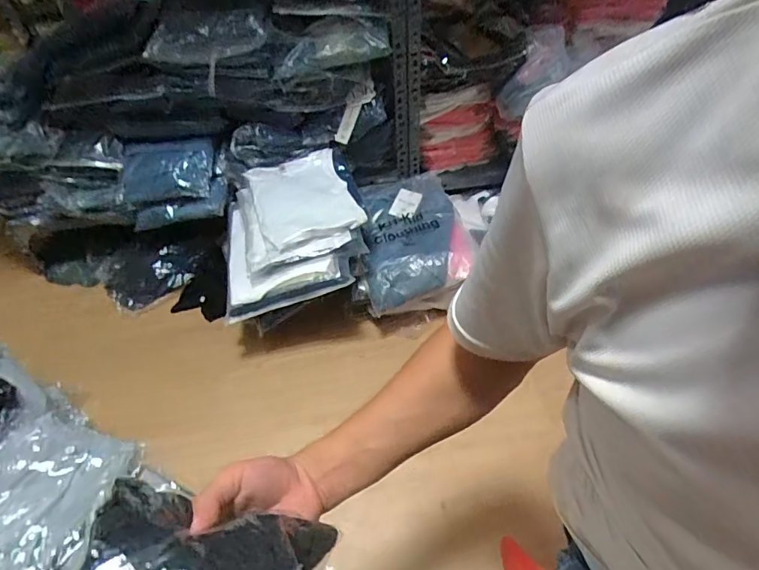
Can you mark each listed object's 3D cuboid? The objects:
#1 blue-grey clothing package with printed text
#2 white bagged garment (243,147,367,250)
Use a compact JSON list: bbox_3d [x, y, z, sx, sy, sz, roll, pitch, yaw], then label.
[{"bbox_3d":[0.063,-0.122,1.085,0.269,0.049,0.332,-20,58,-5],"label":"blue-grey clothing package with printed text"},{"bbox_3d":[-0.162,-0.190,1.033,0.222,0.049,0.254,-15,48,-9],"label":"white bagged garment"}]

